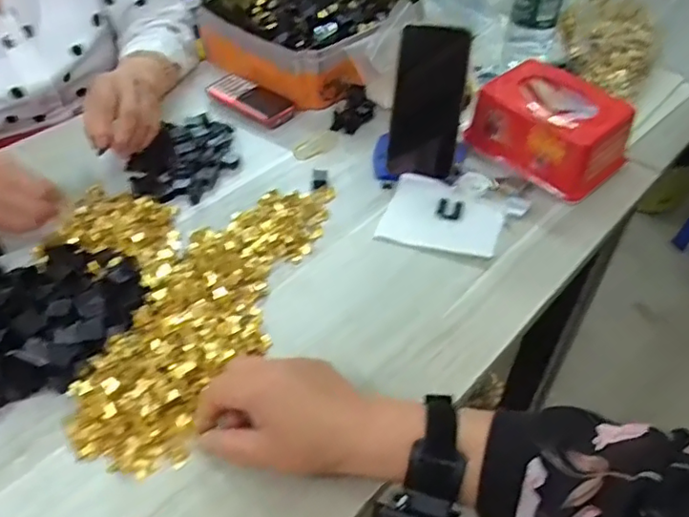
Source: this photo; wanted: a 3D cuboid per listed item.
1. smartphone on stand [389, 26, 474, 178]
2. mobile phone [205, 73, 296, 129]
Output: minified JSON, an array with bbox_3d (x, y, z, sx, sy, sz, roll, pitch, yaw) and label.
[{"bbox_3d":[0.087,-0.163,0.617,0.076,0.142,0.067,8,46,8],"label":"smartphone on stand"},{"bbox_3d":[-0.121,-0.207,0.754,0.122,0.019,0.051,30,52,22],"label":"mobile phone"}]

